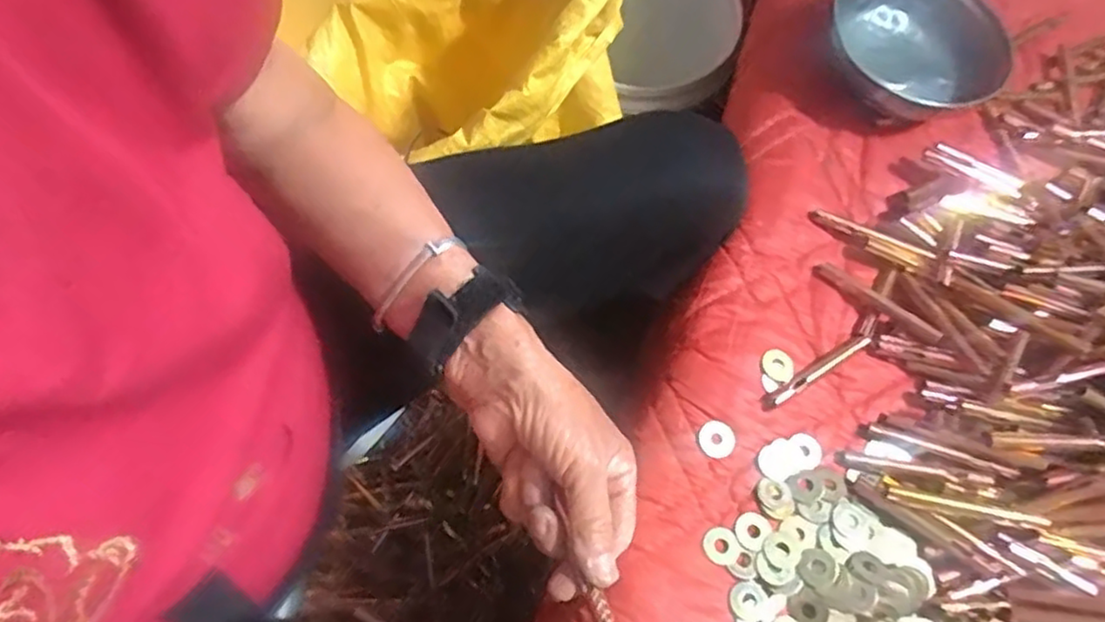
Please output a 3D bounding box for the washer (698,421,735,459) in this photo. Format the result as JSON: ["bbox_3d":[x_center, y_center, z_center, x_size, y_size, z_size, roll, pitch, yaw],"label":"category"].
[{"bbox_3d":[0.106,0.083,0.443,0.023,0.004,0.023,0,79,2],"label":"washer"}]

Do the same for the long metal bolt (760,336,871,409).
[{"bbox_3d":[0.178,0.039,0.462,0.096,0.009,0.010,-29,73,-17],"label":"long metal bolt"}]

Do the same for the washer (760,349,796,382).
[{"bbox_3d":[0.151,0.037,0.462,0.023,0.004,0.023,2,67,-6],"label":"washer"}]

